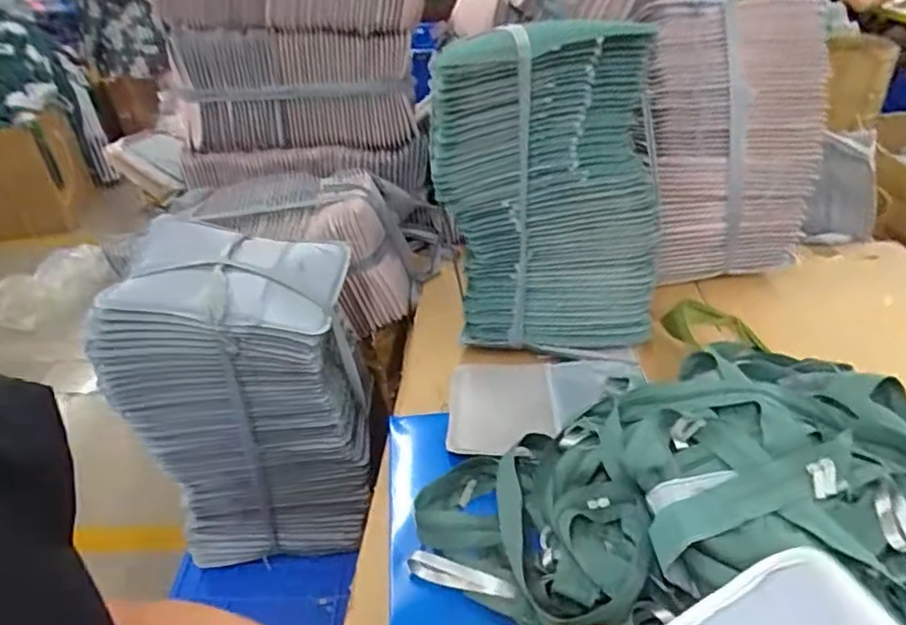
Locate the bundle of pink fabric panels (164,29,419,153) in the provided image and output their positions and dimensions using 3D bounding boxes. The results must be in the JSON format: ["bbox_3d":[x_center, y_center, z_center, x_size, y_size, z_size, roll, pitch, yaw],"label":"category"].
[{"bbox_3d":[-0.312,-0.464,1.196,0.456,0.209,0.171,-1,36,0],"label":"bundle of pink fabric panels"}]

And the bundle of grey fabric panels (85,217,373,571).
[{"bbox_3d":[-0.298,0.135,0.927,0.305,0.506,0.217,-4,36,-3],"label":"bundle of grey fabric panels"}]

